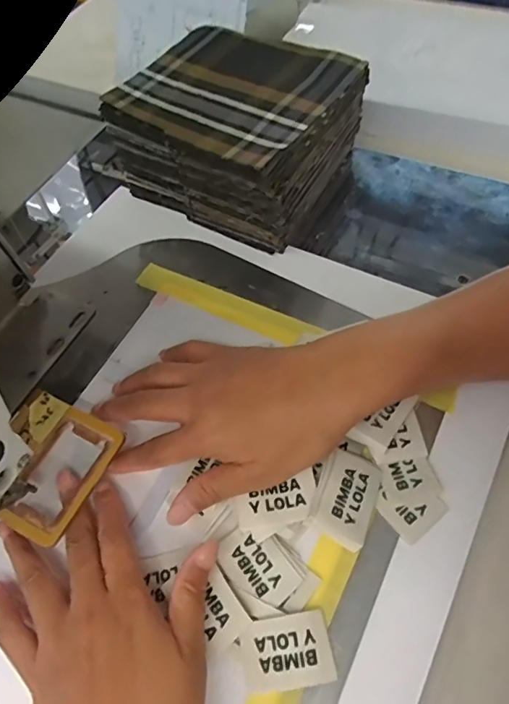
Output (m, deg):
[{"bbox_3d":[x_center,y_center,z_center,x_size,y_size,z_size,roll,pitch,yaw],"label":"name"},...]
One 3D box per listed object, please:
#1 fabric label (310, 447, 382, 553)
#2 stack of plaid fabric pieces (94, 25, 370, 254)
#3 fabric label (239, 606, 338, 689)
[{"bbox_3d":[0.057,0.086,0.294,0.035,0.005,0.054,30,59,-8],"label":"fabric label"},{"bbox_3d":[-0.011,-0.188,0.427,0.173,0.094,0.152,28,66,21],"label":"stack of plaid fabric pieces"},{"bbox_3d":[0.017,0.162,0.264,0.048,0.005,0.035,-10,61,-3],"label":"fabric label"}]

